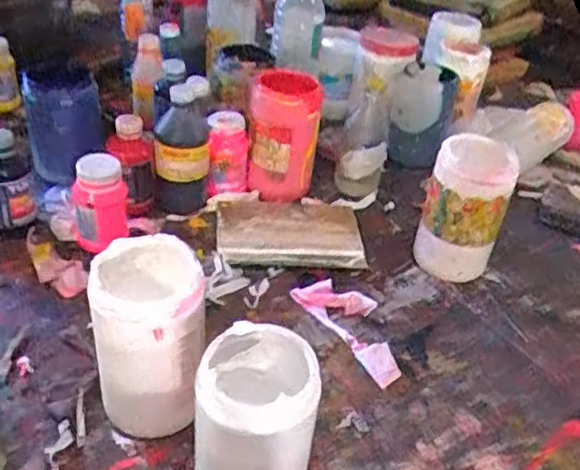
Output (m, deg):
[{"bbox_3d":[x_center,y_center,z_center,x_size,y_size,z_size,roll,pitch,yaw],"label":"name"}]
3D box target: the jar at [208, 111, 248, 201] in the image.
[{"bbox_3d":[-0.085,-0.109,0.890,0.055,0.115,0.055,4,36,-3],"label":"jar"}]

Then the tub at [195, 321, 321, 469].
[{"bbox_3d":[-0.029,0.158,0.524,0.085,0.152,0.092,4,36,-3],"label":"tub"}]

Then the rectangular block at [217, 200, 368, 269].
[{"bbox_3d":[-0.001,-0.001,0.859,0.191,0.027,0.126,0,37,-7],"label":"rectangular block"}]

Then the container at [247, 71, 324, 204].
[{"bbox_3d":[-0.009,-0.139,0.877,0.096,0.152,0.082,8,36,4],"label":"container"}]

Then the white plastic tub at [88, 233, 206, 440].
[{"bbox_3d":[-0.121,0.095,0.575,0.087,0.178,0.091,1,36,-6],"label":"white plastic tub"}]

